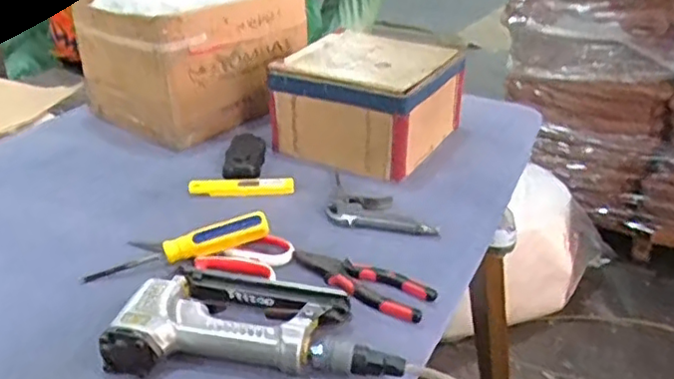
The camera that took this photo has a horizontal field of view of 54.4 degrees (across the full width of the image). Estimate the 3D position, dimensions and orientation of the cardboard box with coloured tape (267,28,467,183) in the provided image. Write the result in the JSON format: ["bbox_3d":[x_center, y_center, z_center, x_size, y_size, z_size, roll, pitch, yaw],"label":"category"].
[{"bbox_3d":[0.048,-0.132,0.968,0.220,0.127,0.219,15,31,27],"label":"cardboard box with coloured tape"}]

